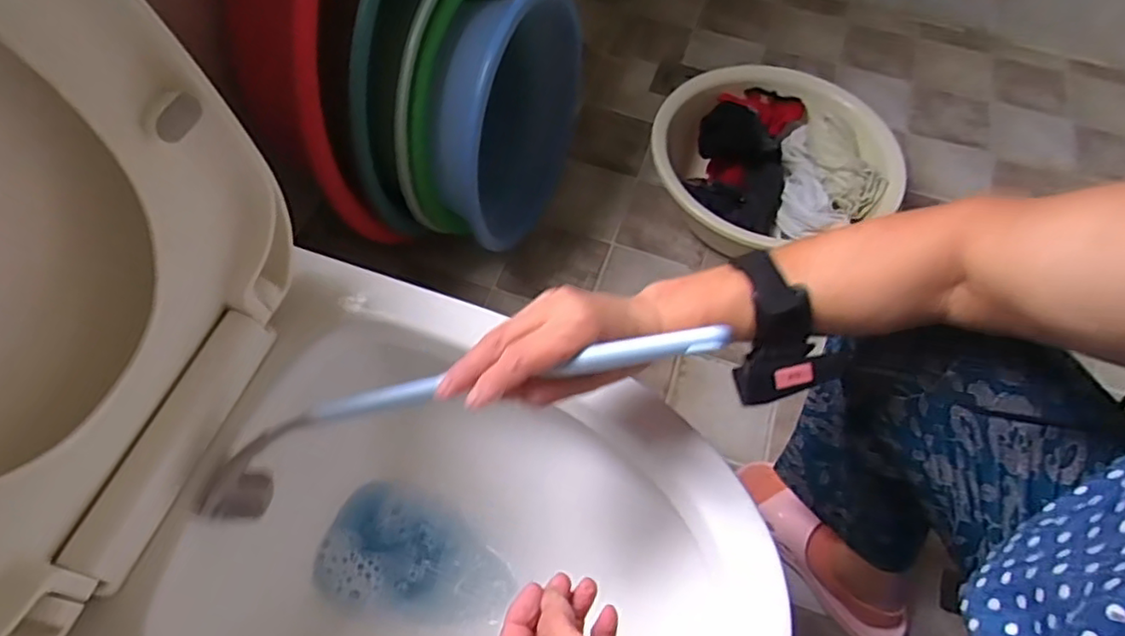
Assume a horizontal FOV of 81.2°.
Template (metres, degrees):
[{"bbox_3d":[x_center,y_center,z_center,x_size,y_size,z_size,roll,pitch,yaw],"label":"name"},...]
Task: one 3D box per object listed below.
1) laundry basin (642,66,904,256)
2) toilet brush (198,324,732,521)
[{"bbox_3d":[0.333,-0.237,1.071,0.365,0.147,0.356,1,60,-2],"label":"laundry basin"},{"bbox_3d":[-0.078,0.067,0.429,0.373,0.046,0.055,-18,59,19],"label":"toilet brush"}]

